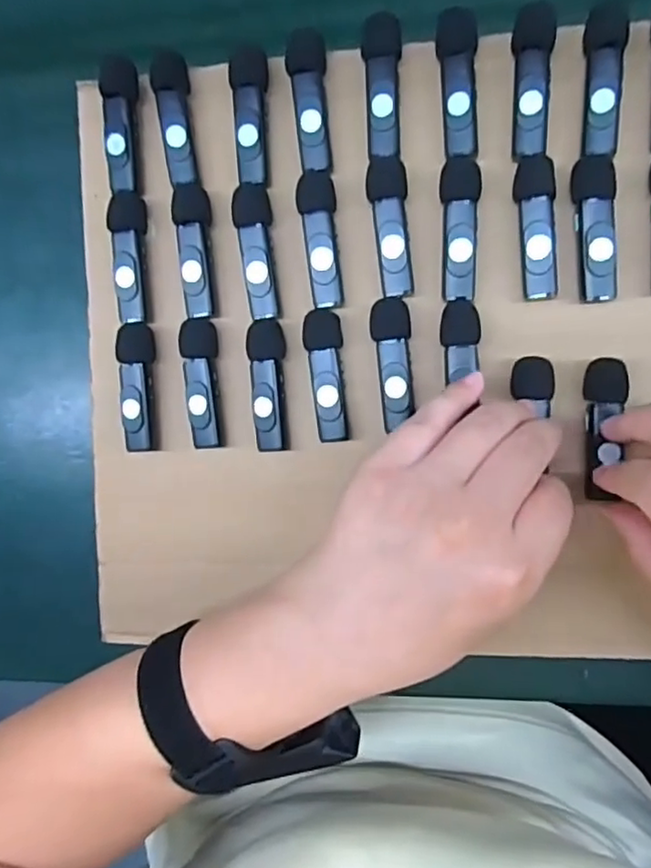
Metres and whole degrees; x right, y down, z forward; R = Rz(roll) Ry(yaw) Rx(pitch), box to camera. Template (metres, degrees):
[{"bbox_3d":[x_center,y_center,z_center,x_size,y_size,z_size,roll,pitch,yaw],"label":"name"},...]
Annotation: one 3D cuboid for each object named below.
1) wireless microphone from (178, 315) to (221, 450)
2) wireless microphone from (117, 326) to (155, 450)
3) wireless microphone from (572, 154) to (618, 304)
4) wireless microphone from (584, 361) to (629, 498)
[{"bbox_3d":[-0.063,-0.026,0.314,0.017,0.014,0.064,-3,88,8],"label":"wireless microphone"},{"bbox_3d":[-0.097,-0.024,0.319,0.016,0.013,0.065,-1,89,8],"label":"wireless microphone"},{"bbox_3d":[0.124,-0.094,0.282,0.018,0.009,0.065,-3,89,8],"label":"wireless microphone"},{"bbox_3d":[0.129,-0.002,0.286,0.018,0.011,0.065,4,92,8],"label":"wireless microphone"}]

